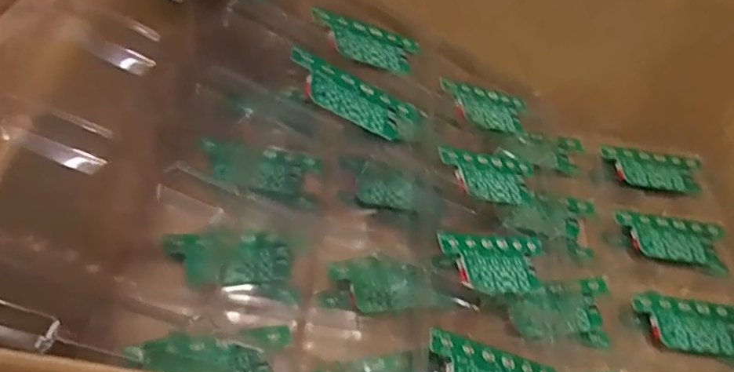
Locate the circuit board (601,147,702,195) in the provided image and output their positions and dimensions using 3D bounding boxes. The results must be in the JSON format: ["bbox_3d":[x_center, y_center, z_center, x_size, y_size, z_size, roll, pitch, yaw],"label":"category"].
[{"bbox_3d":[0.357,-0.019,0.713,0.129,0.018,0.058,4,53,-8],"label":"circuit board"}]

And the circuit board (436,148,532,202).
[{"bbox_3d":[0.128,-0.009,0.593,0.126,0.007,0.057,0,67,-37],"label":"circuit board"}]

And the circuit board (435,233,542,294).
[{"bbox_3d":[0.125,0.072,0.535,0.141,0.011,0.054,4,62,-38],"label":"circuit board"}]

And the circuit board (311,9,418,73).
[{"bbox_3d":[0.006,-0.145,0.600,0.126,0.008,0.055,7,59,-35],"label":"circuit board"}]

